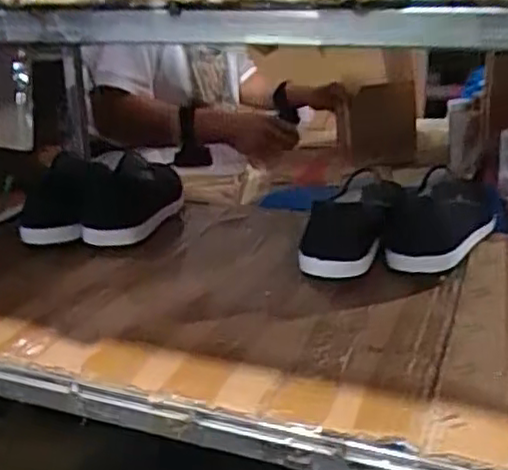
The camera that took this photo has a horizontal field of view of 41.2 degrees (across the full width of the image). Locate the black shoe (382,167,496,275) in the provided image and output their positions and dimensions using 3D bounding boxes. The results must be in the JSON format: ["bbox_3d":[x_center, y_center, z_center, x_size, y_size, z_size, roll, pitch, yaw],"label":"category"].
[{"bbox_3d":[0.222,-0.023,0.781,0.105,0.074,0.251,7,21,21],"label":"black shoe"}]

